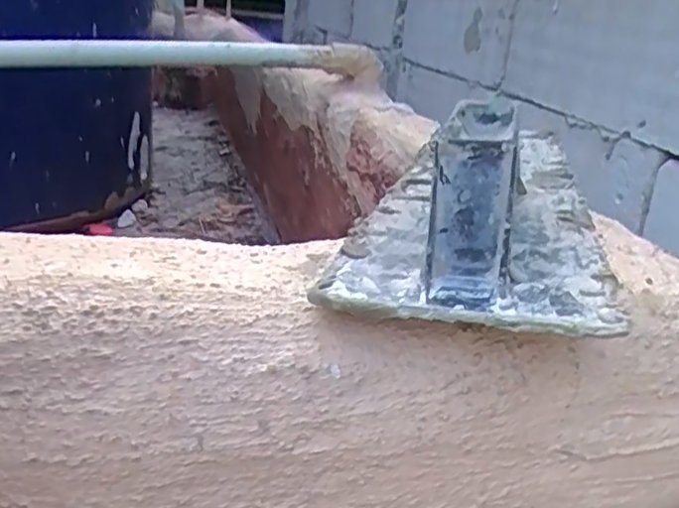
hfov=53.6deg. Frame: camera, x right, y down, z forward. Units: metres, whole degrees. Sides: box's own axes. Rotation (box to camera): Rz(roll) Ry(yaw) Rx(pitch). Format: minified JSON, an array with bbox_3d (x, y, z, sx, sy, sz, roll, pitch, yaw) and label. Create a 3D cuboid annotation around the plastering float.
[{"bbox_3d":[0.078,-0.045,0.352,0.108,0.055,0.264,10,22,12],"label":"plastering float"}]

